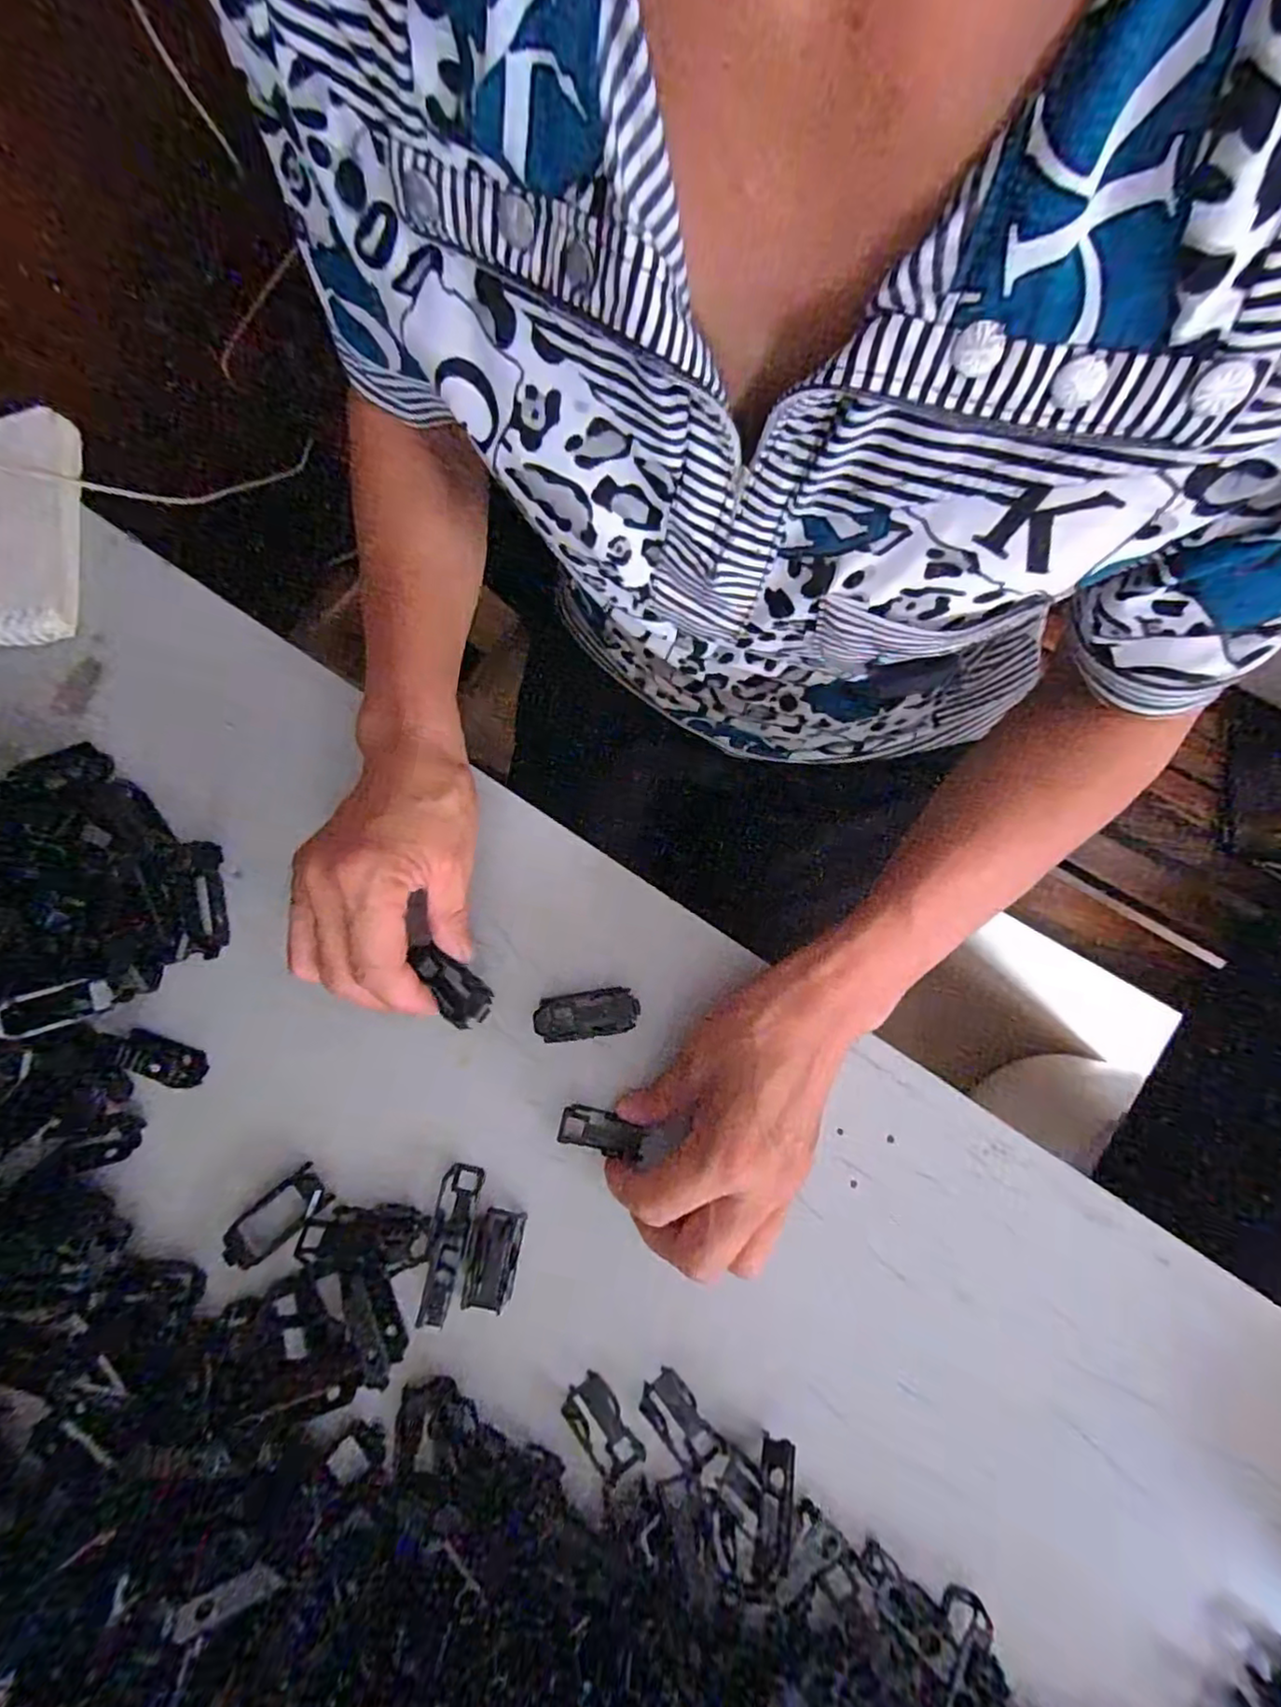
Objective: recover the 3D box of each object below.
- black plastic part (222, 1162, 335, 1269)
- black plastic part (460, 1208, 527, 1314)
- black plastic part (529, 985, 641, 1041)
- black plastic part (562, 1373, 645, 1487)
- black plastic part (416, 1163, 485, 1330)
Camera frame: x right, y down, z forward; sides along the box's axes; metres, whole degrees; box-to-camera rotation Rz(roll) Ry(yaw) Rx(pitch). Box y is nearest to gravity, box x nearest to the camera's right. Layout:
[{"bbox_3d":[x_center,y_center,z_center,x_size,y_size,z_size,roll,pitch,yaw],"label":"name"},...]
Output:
[{"bbox_3d":[-0.173,0.173,0.308,0.052,0.006,0.022,-41,79,-10],"label":"black plastic part"},{"bbox_3d":[-0.068,0.187,0.302,0.021,0.006,0.040,10,75,3],"label":"black plastic part"},{"bbox_3d":[-0.027,0.080,0.325,0.050,0.014,0.021,-9,75,-2],"label":"black plastic part"},{"bbox_3d":[-0.017,0.256,0.292,0.023,0.004,0.039,-40,79,-10],"label":"black plastic part"},{"bbox_3d":[-0.089,0.180,0.302,0.019,0.009,0.064,8,75,2],"label":"black plastic part"}]

